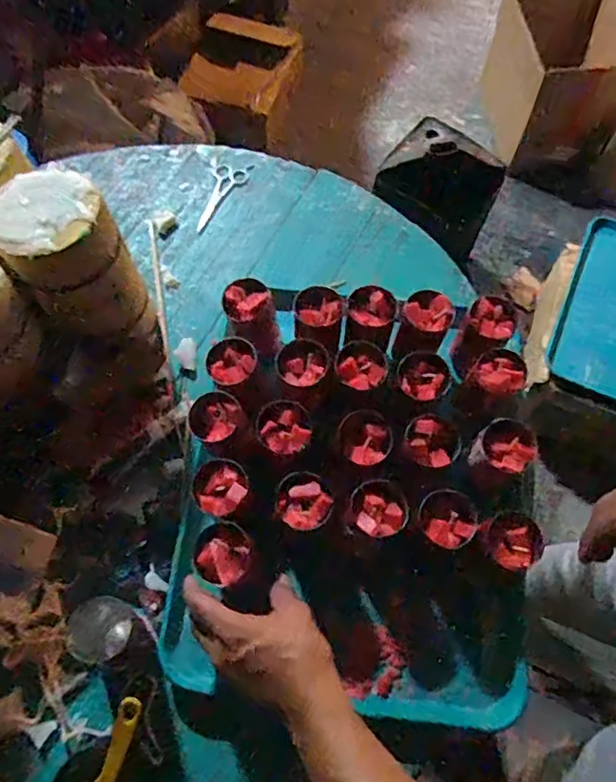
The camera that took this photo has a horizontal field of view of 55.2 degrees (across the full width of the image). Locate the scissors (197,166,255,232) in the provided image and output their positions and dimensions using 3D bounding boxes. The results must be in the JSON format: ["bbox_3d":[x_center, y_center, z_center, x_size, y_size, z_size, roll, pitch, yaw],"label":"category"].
[{"bbox_3d":[-0.121,-0.265,0.801,0.046,0.007,0.124,21,68,9],"label":"scissors"}]

